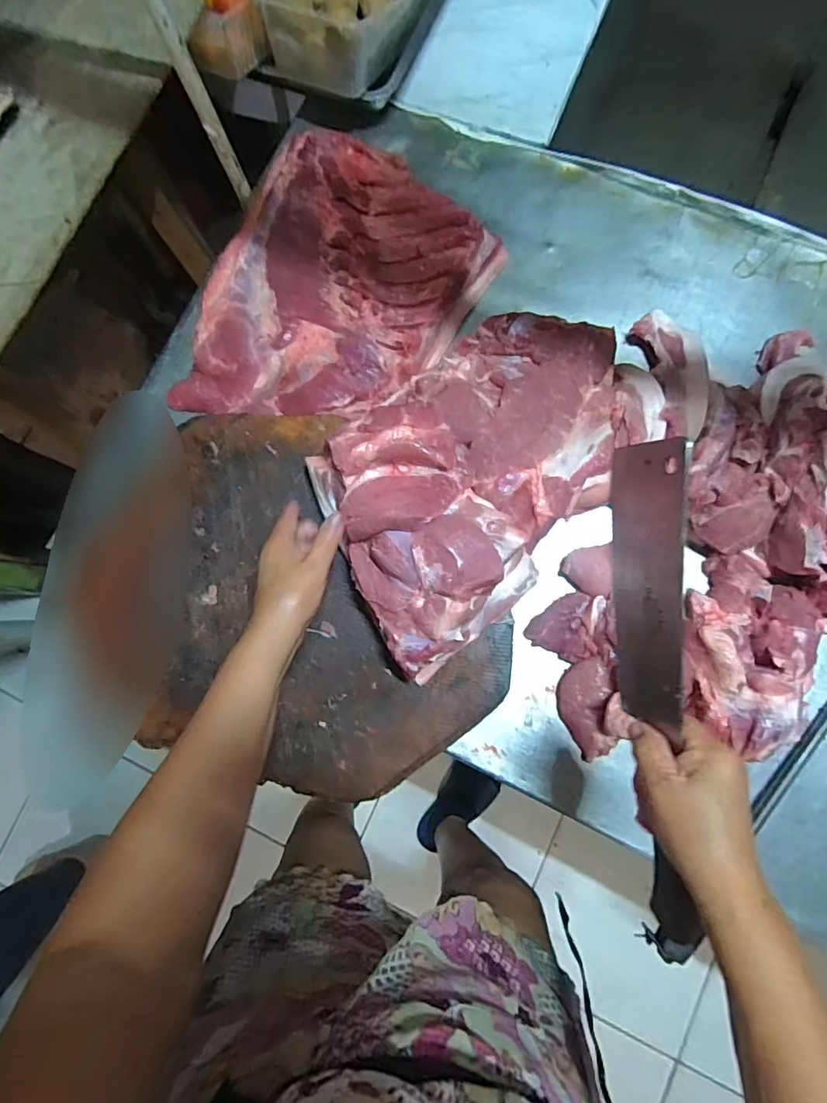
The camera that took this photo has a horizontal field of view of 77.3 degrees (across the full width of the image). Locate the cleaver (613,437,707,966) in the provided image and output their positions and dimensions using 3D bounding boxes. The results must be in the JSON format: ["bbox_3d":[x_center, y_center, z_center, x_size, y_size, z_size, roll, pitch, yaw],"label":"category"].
[{"bbox_3d":[0.185,0.109,0.396,0.026,0.086,0.380,-2,89,5],"label":"cleaver"}]

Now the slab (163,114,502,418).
[{"bbox_3d":[-0.106,-0.316,0.663,0.300,0.060,0.389,31,86,8],"label":"slab"}]

